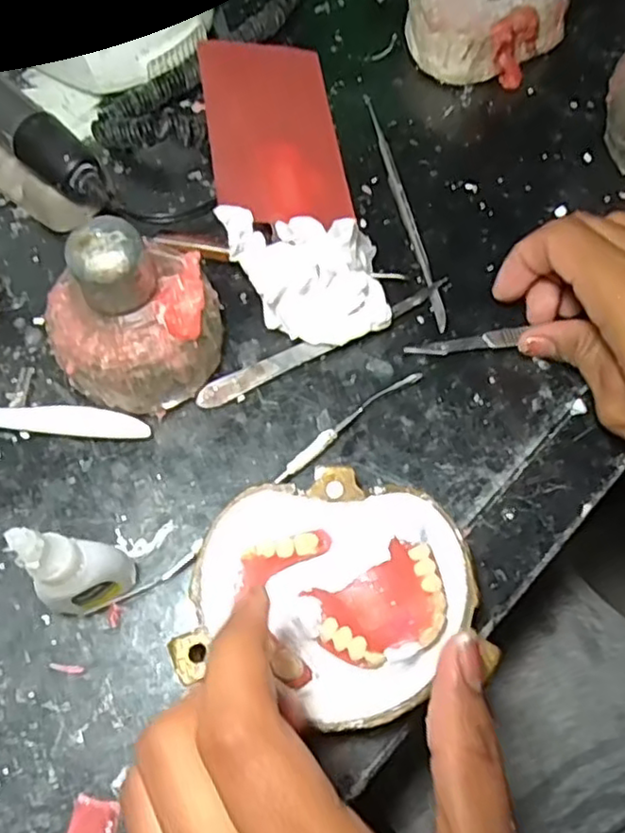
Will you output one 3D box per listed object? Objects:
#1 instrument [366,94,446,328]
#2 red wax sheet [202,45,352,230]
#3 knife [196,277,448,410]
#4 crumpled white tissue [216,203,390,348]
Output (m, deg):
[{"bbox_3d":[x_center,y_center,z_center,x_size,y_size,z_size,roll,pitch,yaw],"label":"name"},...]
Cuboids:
[{"bbox_3d":[0.049,-0.117,0.360,0.006,0.005,0.161,-11,68,-5],"label":"instrument"},{"bbox_3d":[-0.021,-0.163,0.371,0.077,0.004,0.134,-2,66,-20],"label":"red wax sheet"},{"bbox_3d":[0.007,-0.036,0.325,0.138,0.009,0.013,-25,70,-10],"label":"knife"},{"bbox_3d":[-0.002,-0.066,0.314,0.072,0.049,0.056,-10,68,-4],"label":"crumpled white tissue"}]

